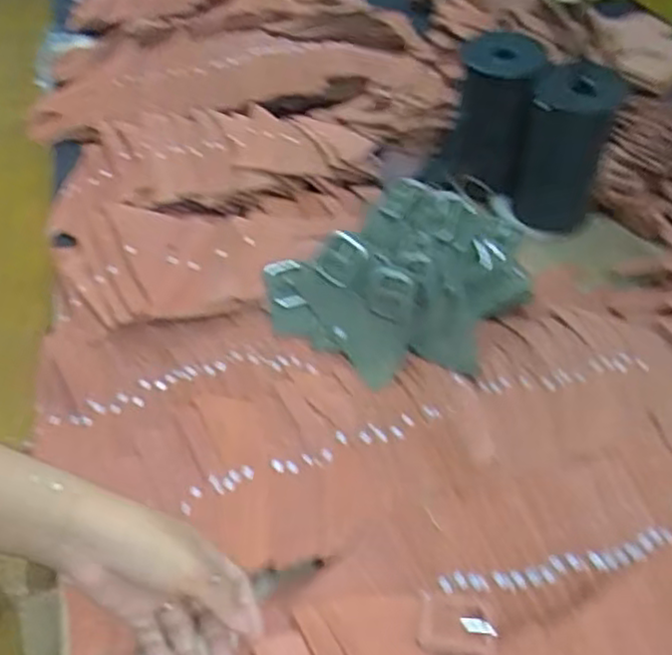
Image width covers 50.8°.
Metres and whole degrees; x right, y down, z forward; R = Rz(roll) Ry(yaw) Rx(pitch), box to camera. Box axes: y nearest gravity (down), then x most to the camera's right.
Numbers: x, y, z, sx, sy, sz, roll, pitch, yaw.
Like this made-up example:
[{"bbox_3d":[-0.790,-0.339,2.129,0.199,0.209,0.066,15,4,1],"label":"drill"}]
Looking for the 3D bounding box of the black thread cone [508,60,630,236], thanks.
[{"bbox_3d":[0.265,-0.206,0.830,0.092,0.182,0.094,14,50,16],"label":"black thread cone"}]

